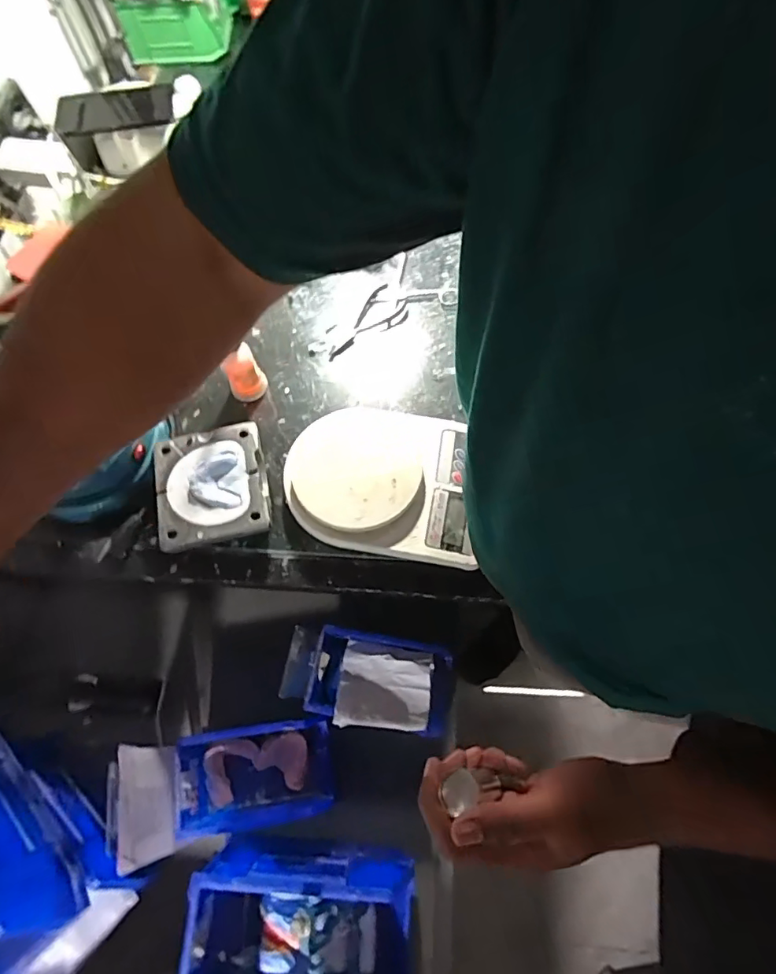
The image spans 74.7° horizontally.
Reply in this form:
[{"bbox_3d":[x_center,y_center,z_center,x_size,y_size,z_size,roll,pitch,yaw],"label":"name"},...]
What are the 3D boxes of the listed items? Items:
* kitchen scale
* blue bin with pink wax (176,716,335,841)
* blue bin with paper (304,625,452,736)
[{"bbox_3d":[-0.002,-0.008,0.567,0.225,0.047,0.162,9,68,5],"label":"kitchen scale"},{"bbox_3d":[-0.155,0.342,0.609,0.166,0.089,0.105,-7,68,-2],"label":"blue bin with pink wax"},{"bbox_3d":[-0.016,0.242,0.625,0.182,0.075,0.097,11,68,6],"label":"blue bin with paper"}]

